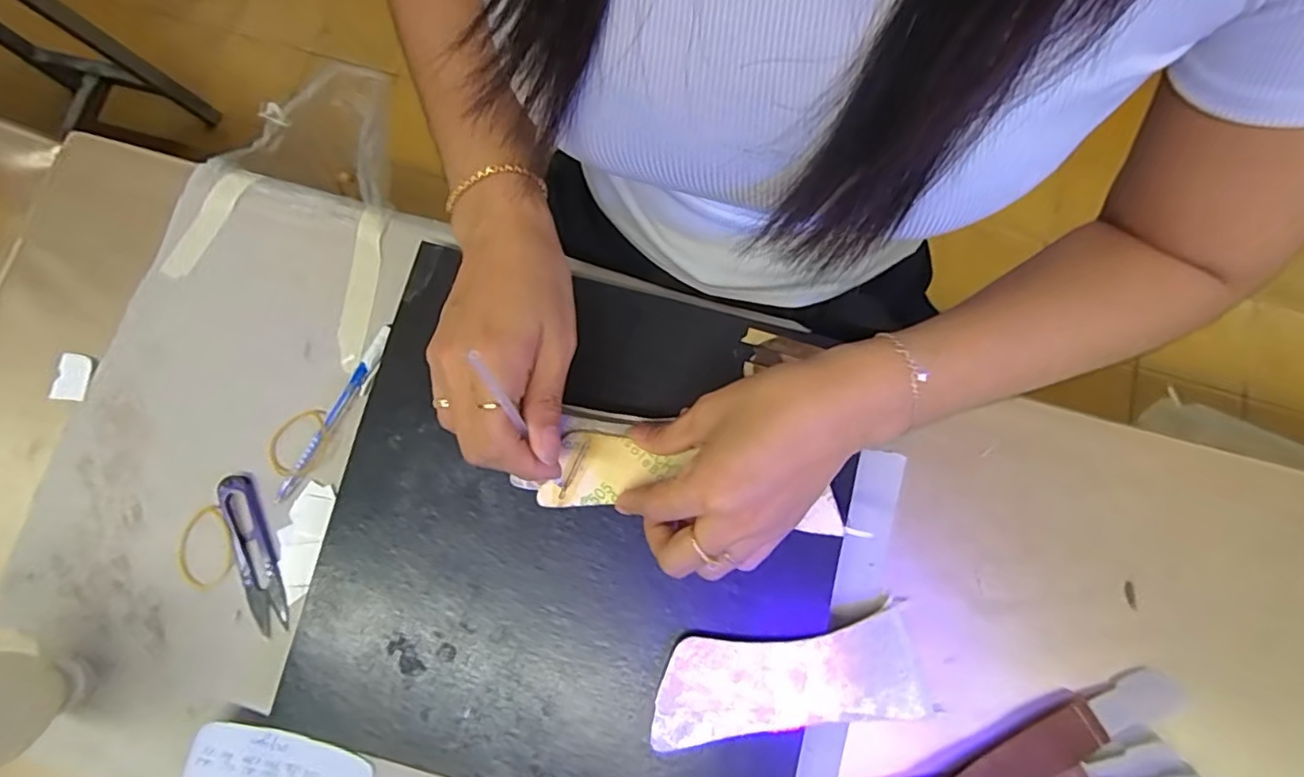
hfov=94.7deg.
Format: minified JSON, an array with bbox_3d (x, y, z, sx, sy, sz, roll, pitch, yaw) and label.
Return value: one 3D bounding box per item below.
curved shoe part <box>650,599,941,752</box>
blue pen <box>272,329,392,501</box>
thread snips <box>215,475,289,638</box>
[{"bbox_3d":[0.080,0.169,0.352,0.158,0.029,0.057,-5,78,-1],"label":"curved shoe part"},{"bbox_3d":[-0.210,0.016,0.397,0.010,0.006,0.129,28,80,6],"label":"blue pen"},{"bbox_3d":[-0.252,0.104,0.379,0.024,0.008,0.100,-21,79,-4],"label":"thread snips"}]

